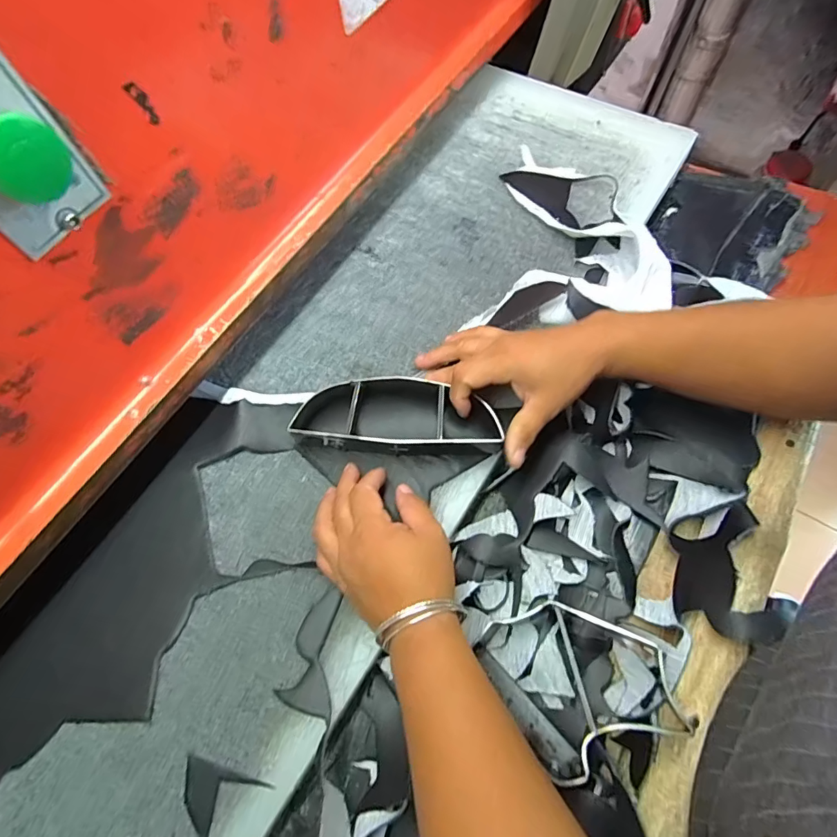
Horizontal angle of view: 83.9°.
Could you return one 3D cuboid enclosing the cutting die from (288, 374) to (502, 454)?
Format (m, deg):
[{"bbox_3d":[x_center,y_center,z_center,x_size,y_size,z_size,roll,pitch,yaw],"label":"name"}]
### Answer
[{"bbox_3d":[-0.017,-0.001,0.412,0.176,0.039,0.065,6,66,3],"label":"cutting die"}]

